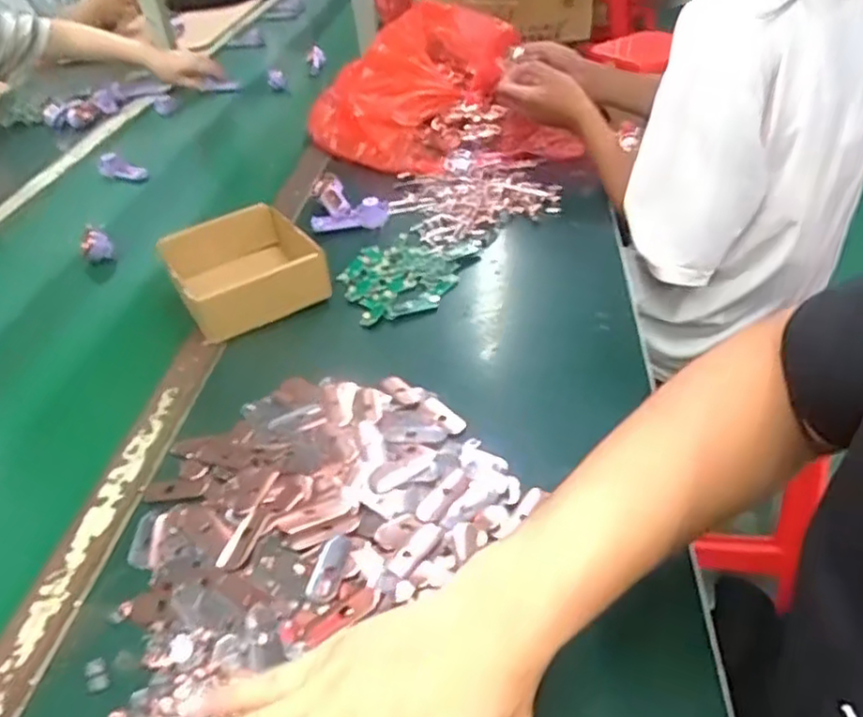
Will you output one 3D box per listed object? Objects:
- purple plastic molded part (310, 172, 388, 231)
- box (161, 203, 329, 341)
[{"bbox_3d":[-0.105,-0.200,0.895,0.093,0.032,0.103,-8,37,-1],"label":"purple plastic molded part"},{"bbox_3d":[-0.201,-0.098,0.763,0.144,0.058,0.169,-22,39,-19],"label":"box"}]

